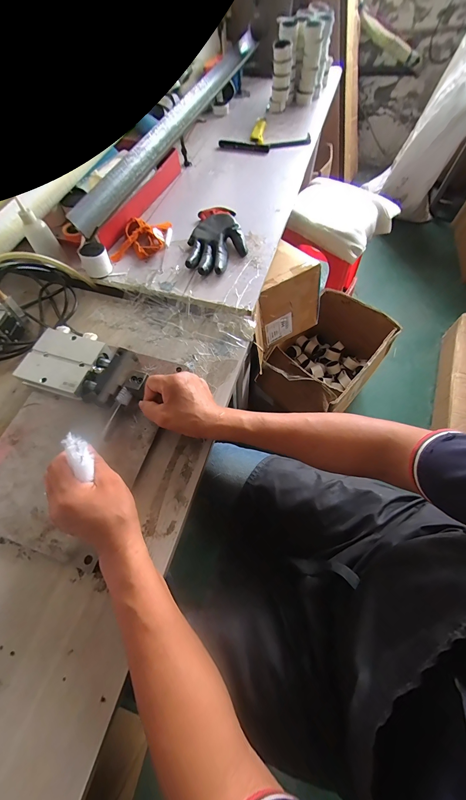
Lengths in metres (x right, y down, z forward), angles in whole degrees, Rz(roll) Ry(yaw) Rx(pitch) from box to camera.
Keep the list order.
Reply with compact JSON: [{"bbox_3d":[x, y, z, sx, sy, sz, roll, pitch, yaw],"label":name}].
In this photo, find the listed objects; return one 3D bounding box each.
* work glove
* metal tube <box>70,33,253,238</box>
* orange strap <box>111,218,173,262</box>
[{"bbox_3d":[-0.034,-0.338,0.589,0.114,0.028,0.198,-4,63,0],"label":"work glove"},{"bbox_3d":[-0.110,-0.753,0.729,0.050,0.054,1.035,14,65,9],"label":"metal tube"},{"bbox_3d":[-0.193,-0.344,0.599,0.099,0.022,0.119,6,64,5],"label":"orange strap"}]

